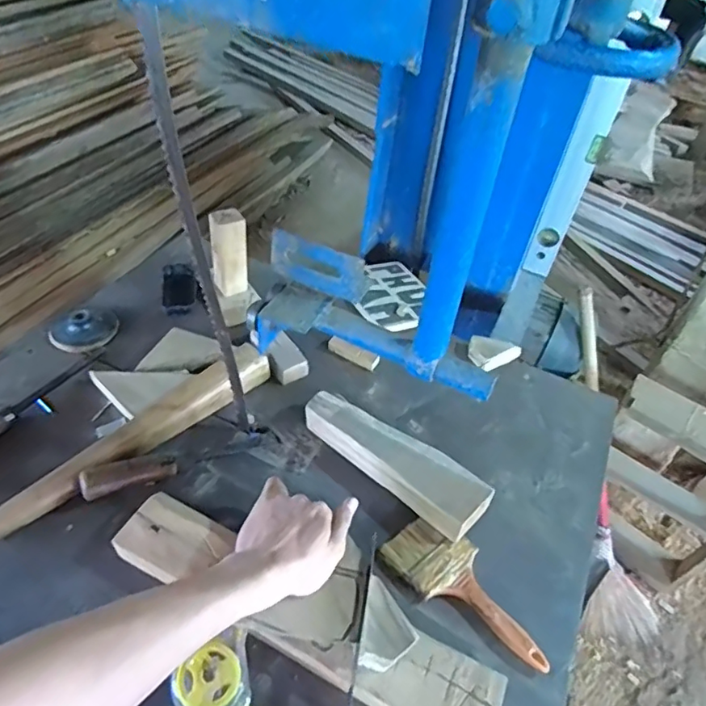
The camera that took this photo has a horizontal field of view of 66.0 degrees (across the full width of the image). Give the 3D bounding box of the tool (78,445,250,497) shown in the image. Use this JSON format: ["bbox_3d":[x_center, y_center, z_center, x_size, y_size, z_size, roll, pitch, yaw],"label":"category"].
[{"bbox_3d":[-0.207,0.128,0.642,0.206,0.023,0.026,-10,48,-34],"label":"tool"}]

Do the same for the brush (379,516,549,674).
[{"bbox_3d":[0.121,0.253,0.575,0.081,0.022,0.187,-30,56,-32],"label":"brush"}]

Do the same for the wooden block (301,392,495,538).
[{"bbox_3d":[0.046,0.129,0.668,0.246,0.052,0.071,35,50,25],"label":"wooden block"}]

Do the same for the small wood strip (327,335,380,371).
[{"bbox_3d":[0.001,-0.001,0.808,0.078,0.021,0.021,22,46,14],"label":"small wood strip"}]

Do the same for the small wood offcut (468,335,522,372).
[{"bbox_3d":[0.211,-0.003,0.839,0.083,0.031,0.056,-21,51,-26],"label":"small wood offcut"}]

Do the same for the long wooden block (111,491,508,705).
[{"bbox_3d":[-0.051,0.244,0.518,0.391,0.039,0.079,22,49,14],"label":"long wooden block"}]

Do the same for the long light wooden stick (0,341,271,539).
[{"bbox_3d":[-0.256,0.099,0.661,0.055,0.042,0.364,36,51,26],"label":"long light wooden stick"}]

